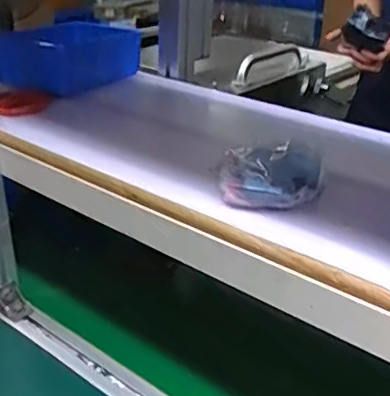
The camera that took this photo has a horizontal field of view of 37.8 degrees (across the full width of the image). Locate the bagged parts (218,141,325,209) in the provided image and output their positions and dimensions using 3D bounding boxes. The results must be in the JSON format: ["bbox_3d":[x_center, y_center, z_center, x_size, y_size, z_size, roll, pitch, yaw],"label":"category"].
[{"bbox_3d":[0.068,-0.020,0.492,0.082,0.039,0.075,7,27,11],"label":"bagged parts"}]

